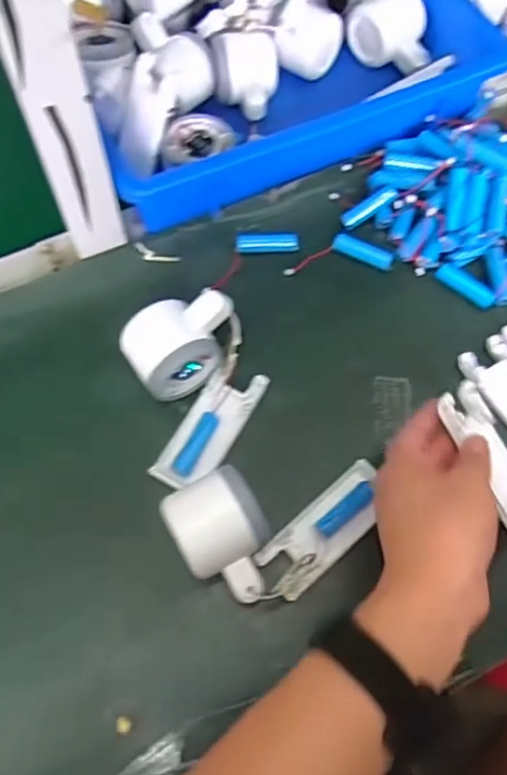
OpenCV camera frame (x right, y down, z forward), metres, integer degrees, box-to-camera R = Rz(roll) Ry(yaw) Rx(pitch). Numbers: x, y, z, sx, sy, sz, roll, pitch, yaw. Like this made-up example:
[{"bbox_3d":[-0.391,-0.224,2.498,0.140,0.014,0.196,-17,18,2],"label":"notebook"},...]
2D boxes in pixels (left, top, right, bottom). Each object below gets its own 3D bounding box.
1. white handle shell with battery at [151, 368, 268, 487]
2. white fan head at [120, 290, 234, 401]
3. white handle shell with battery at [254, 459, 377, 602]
[{"bbox_3d":[-0.032,0.031,0.464,0.039,0.019,0.106,28,69,10],"label":"white handle shell with battery"},{"bbox_3d":[-0.053,-0.034,0.447,0.078,0.056,0.055,-33,72,-14],"label":"white fan head"},{"bbox_3d":[0.050,0.094,0.418,0.103,0.019,0.037,-41,74,-16],"label":"white handle shell with battery"}]

